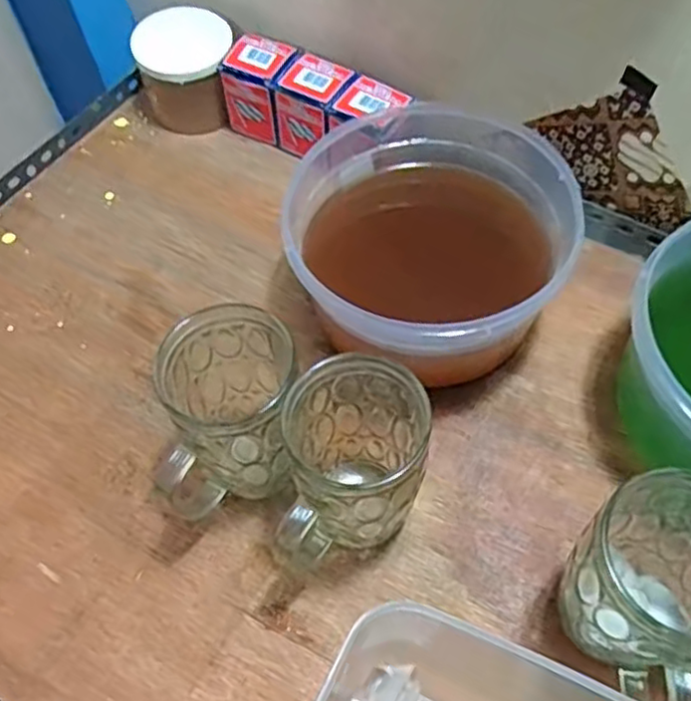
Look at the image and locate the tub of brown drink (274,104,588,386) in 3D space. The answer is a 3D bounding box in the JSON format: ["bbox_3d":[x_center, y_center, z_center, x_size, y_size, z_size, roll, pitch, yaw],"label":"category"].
[{"bbox_3d":[0.064,-0.077,0.490,0.188,0.105,0.166,24,63,17],"label":"tub of brown drink"}]

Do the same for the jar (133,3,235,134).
[{"bbox_3d":[-0.144,-0.253,0.618,0.083,0.092,0.075,-15,59,-6],"label":"jar"}]

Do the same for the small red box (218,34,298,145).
[{"bbox_3d":[-0.074,-0.233,0.601,0.052,0.060,0.061,20,62,14],"label":"small red box"}]

